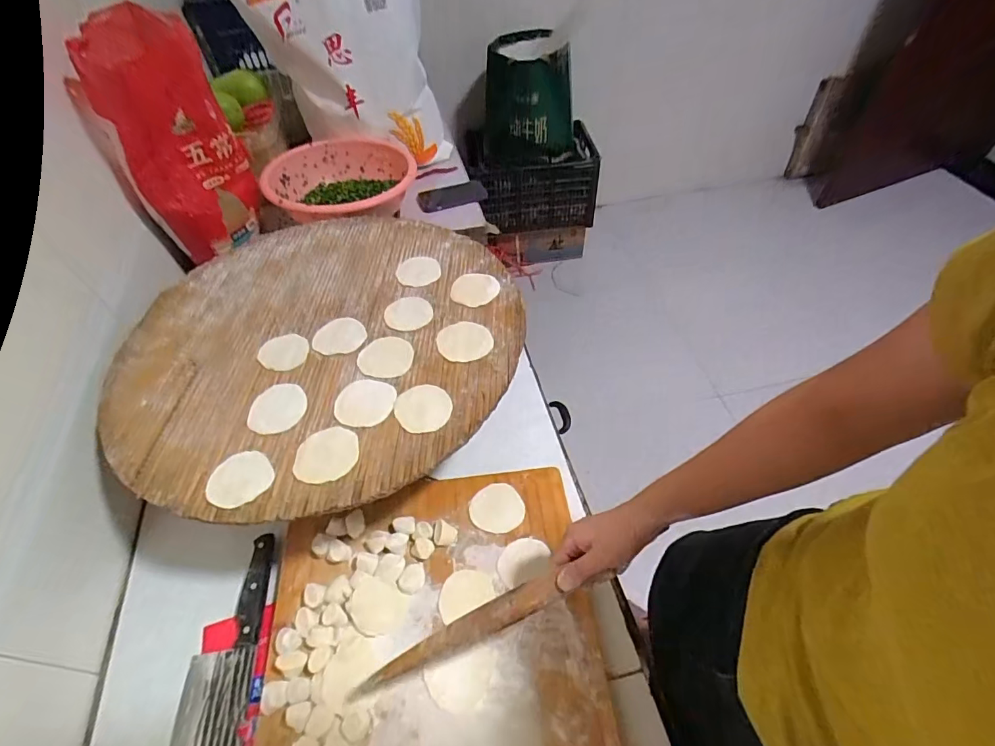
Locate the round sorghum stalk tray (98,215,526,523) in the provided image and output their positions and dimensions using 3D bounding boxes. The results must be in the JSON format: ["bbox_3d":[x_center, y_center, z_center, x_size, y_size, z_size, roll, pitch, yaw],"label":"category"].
[{"bbox_3d":[-0.234,-0.060,0.658,0.514,0.019,0.517,-2,49,2],"label":"round sorghum stalk tray"}]

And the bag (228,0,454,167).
[{"bbox_3d":[-0.327,-0.683,1.013,0.365,0.436,0.208,-21,53,-14],"label":"bag"}]

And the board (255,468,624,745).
[{"bbox_3d":[-0.062,0.368,0.486,0.364,0.040,0.551,-6,49,-2],"label":"board"}]

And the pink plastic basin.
[{"bbox_3d":[-0.327,-0.372,0.973,0.276,0.087,0.314,-4,51,-1],"label":"pink plastic basin"}]

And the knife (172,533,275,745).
[{"bbox_3d":[-0.313,0.337,0.536,0.080,0.029,0.287,-7,51,-3],"label":"knife"}]

